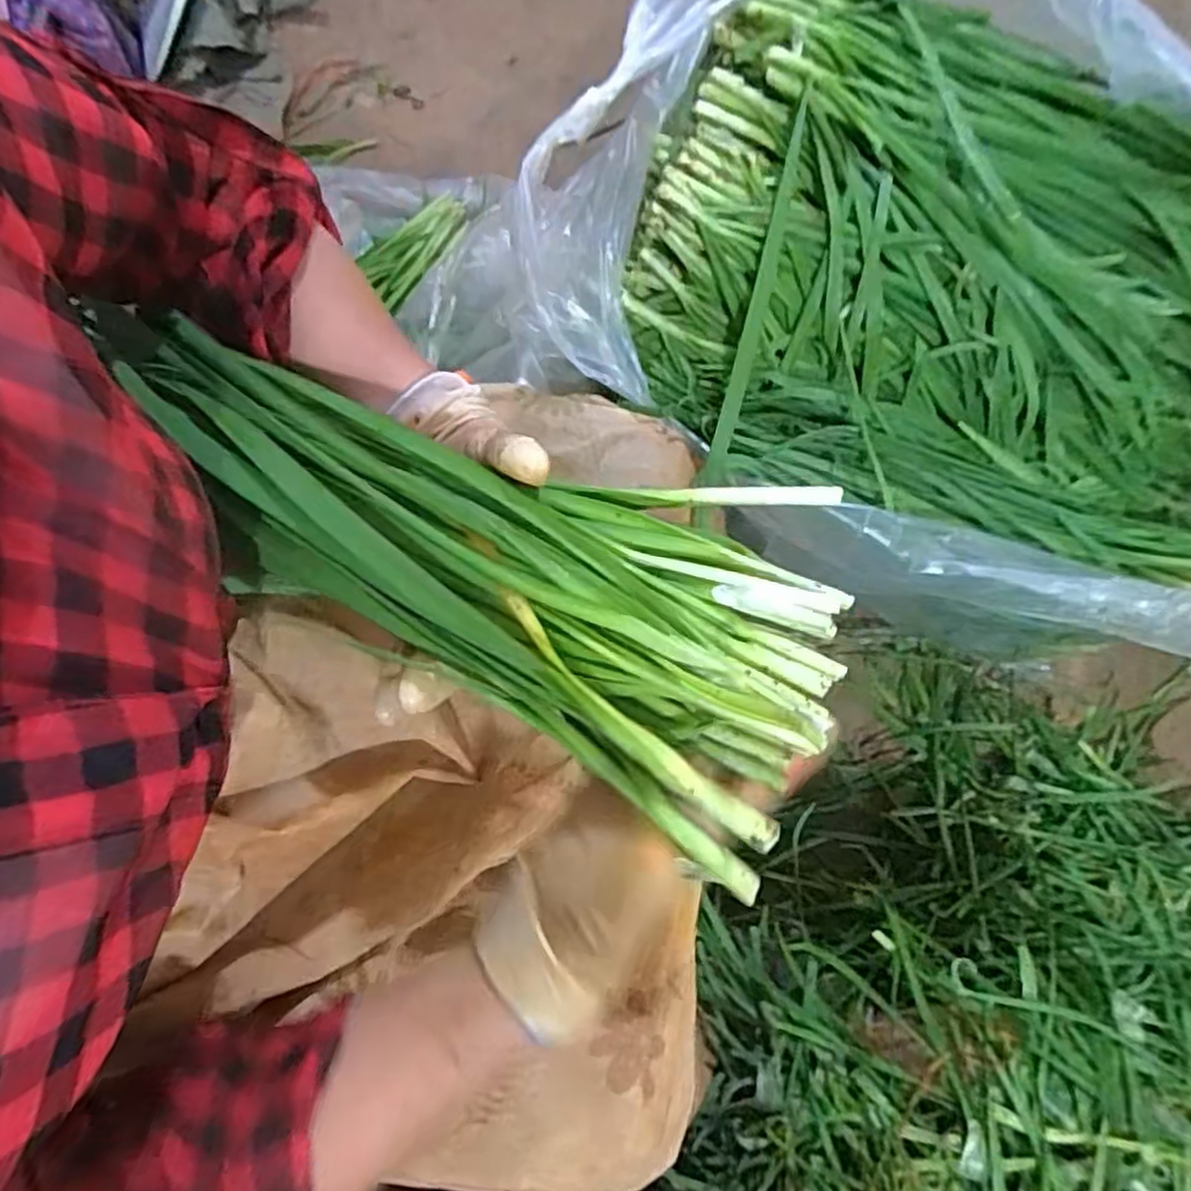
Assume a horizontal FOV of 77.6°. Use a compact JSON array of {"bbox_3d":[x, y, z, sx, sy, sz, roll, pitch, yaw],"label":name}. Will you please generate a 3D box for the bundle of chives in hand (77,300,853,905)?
[{"bbox_3d":[-0.061,-0.029,0.315,0.342,0.045,0.145,25,78,9],"label":"bundle of chives in hand"}]

